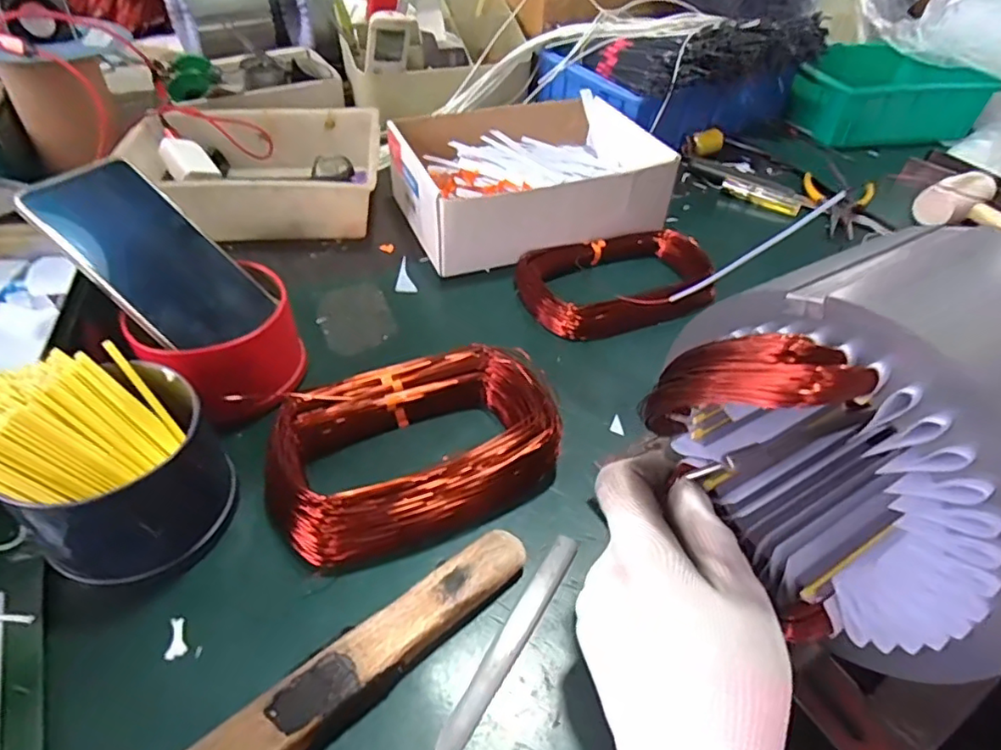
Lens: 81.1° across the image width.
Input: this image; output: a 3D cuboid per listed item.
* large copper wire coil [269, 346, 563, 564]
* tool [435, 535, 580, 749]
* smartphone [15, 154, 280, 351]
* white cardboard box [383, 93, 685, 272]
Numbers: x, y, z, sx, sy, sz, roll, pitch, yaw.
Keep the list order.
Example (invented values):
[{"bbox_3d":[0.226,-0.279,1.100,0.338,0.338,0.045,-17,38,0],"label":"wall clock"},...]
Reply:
[{"bbox_3d":[-0.052,0.038,0.372,0.183,0.033,0.127,-16,49,-18],"label":"large copper wire coil"},{"bbox_3d":[0.007,0.137,0.306,0.015,0.004,0.127,26,50,20],"label":"tool"},{"bbox_3d":[-0.229,-0.079,0.389,0.149,0.005,0.077,44,47,-6],"label":"smartphone"},{"bbox_3d":[0.027,-0.201,0.590,0.240,0.074,0.191,-15,49,-18],"label":"white cardboard box"}]

